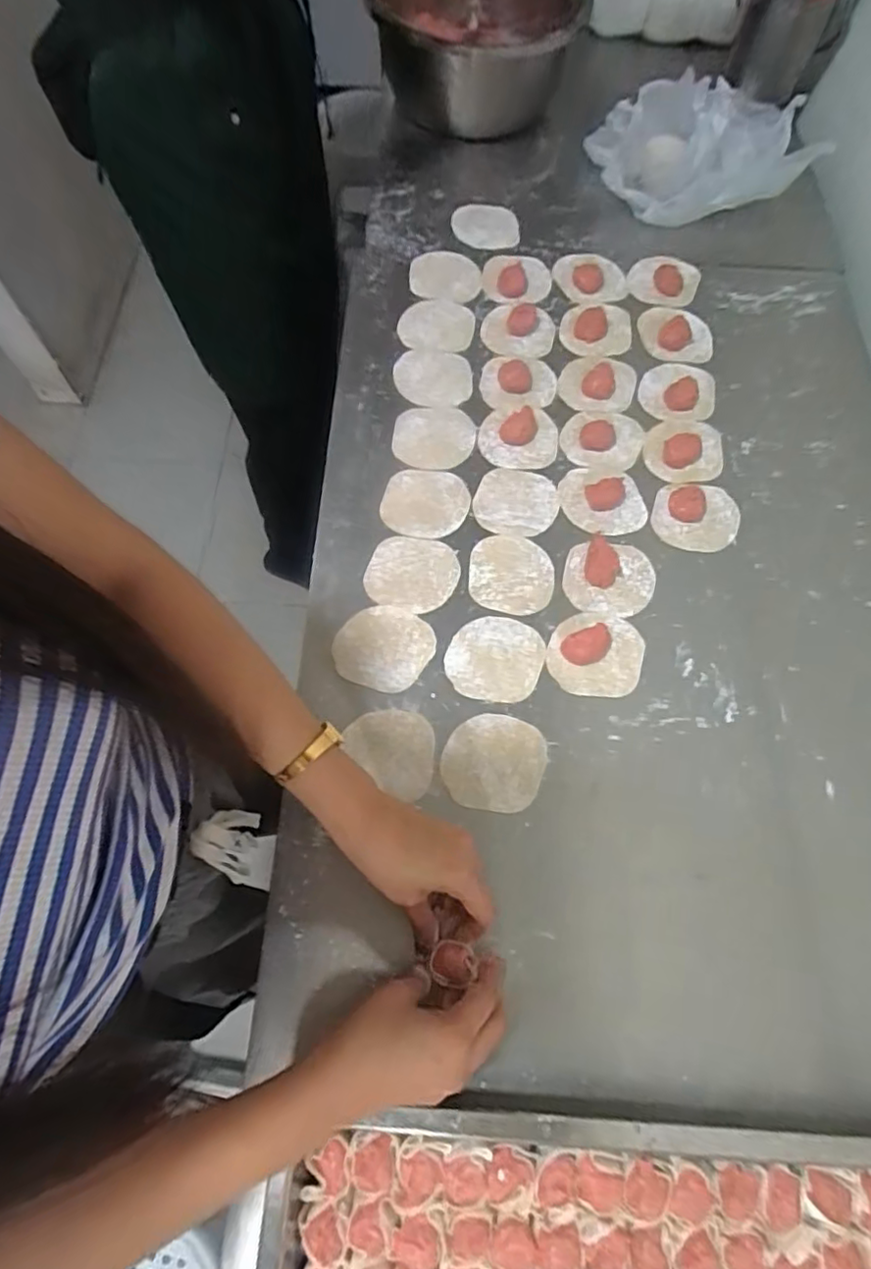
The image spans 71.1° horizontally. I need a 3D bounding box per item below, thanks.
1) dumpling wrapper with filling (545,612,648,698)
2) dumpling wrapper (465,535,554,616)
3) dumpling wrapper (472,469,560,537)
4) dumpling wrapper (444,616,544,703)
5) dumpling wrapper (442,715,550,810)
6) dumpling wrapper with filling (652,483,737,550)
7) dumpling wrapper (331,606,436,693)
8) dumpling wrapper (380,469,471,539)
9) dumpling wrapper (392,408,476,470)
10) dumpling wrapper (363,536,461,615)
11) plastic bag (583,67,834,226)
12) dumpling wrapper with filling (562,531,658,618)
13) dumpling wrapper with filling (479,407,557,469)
[{"bbox_3d":[0.146,0.015,0.546,0.083,0.020,0.079,12,69,4],"label":"dumpling wrapper with filling"},{"bbox_3d":[0.073,-0.058,0.588,0.080,0.004,0.080,0,68,0],"label":"dumpling wrapper"},{"bbox_3d":[0.082,-0.135,0.620,0.082,0.004,0.077,12,69,4],"label":"dumpling wrapper"},{"bbox_3d":[0.054,0.022,0.552,0.084,0.004,0.079,0,68,0],"label":"dumpling wrapper"},{"bbox_3d":[0.049,0.108,0.515,0.082,0.004,0.079,0,68,0],"label":"dumpling wrapper"},{"bbox_3d":[0.264,-0.120,0.615,0.083,0.009,0.075,6,68,2],"label":"dumpling wrapper with filling"},{"bbox_3d":[-0.047,0.011,0.553,0.084,0.004,0.078,0,68,0],"label":"dumpling wrapper"},{"bbox_3d":[-0.010,-0.133,0.617,0.085,0.005,0.078,0,68,0],"label":"dumpling wrapper"},{"bbox_3d":[-0.002,-0.210,0.647,0.083,0.004,0.083,10,68,4],"label":"dumpling wrapper"},{"bbox_3d":[-0.022,-0.059,0.586,0.084,0.004,0.079,15,69,6],"label":"dumpling wrapper"},{"bbox_3d":[0.337,-0.617,0.771,0.243,0.136,0.141,1,68,0],"label":"plastic bag"},{"bbox_3d":[0.168,-0.055,0.588,0.083,0.007,0.081,17,69,6],"label":"dumpling wrapper with filling"},{"bbox_3d":[0.089,-0.212,0.645,0.082,0.014,0.072,8,68,3],"label":"dumpling wrapper with filling"}]

